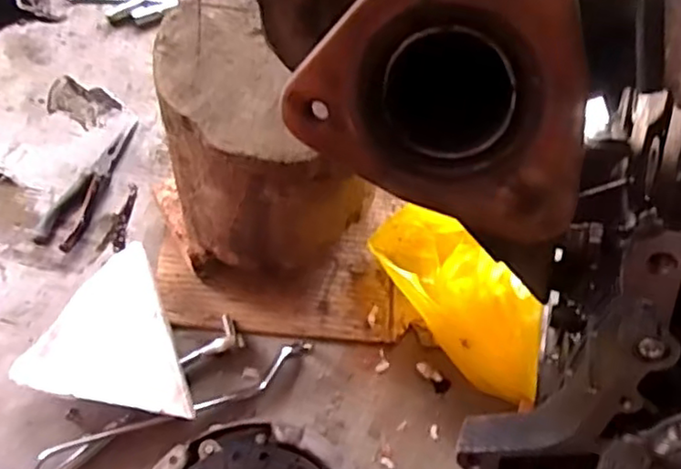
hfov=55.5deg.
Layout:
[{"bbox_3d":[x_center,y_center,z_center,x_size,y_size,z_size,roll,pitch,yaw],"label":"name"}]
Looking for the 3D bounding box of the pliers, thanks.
[{"bbox_3d":[-0.297,-0.068,0.781,0.049,0.015,0.193,22,63,7],"label":"pliers"}]

